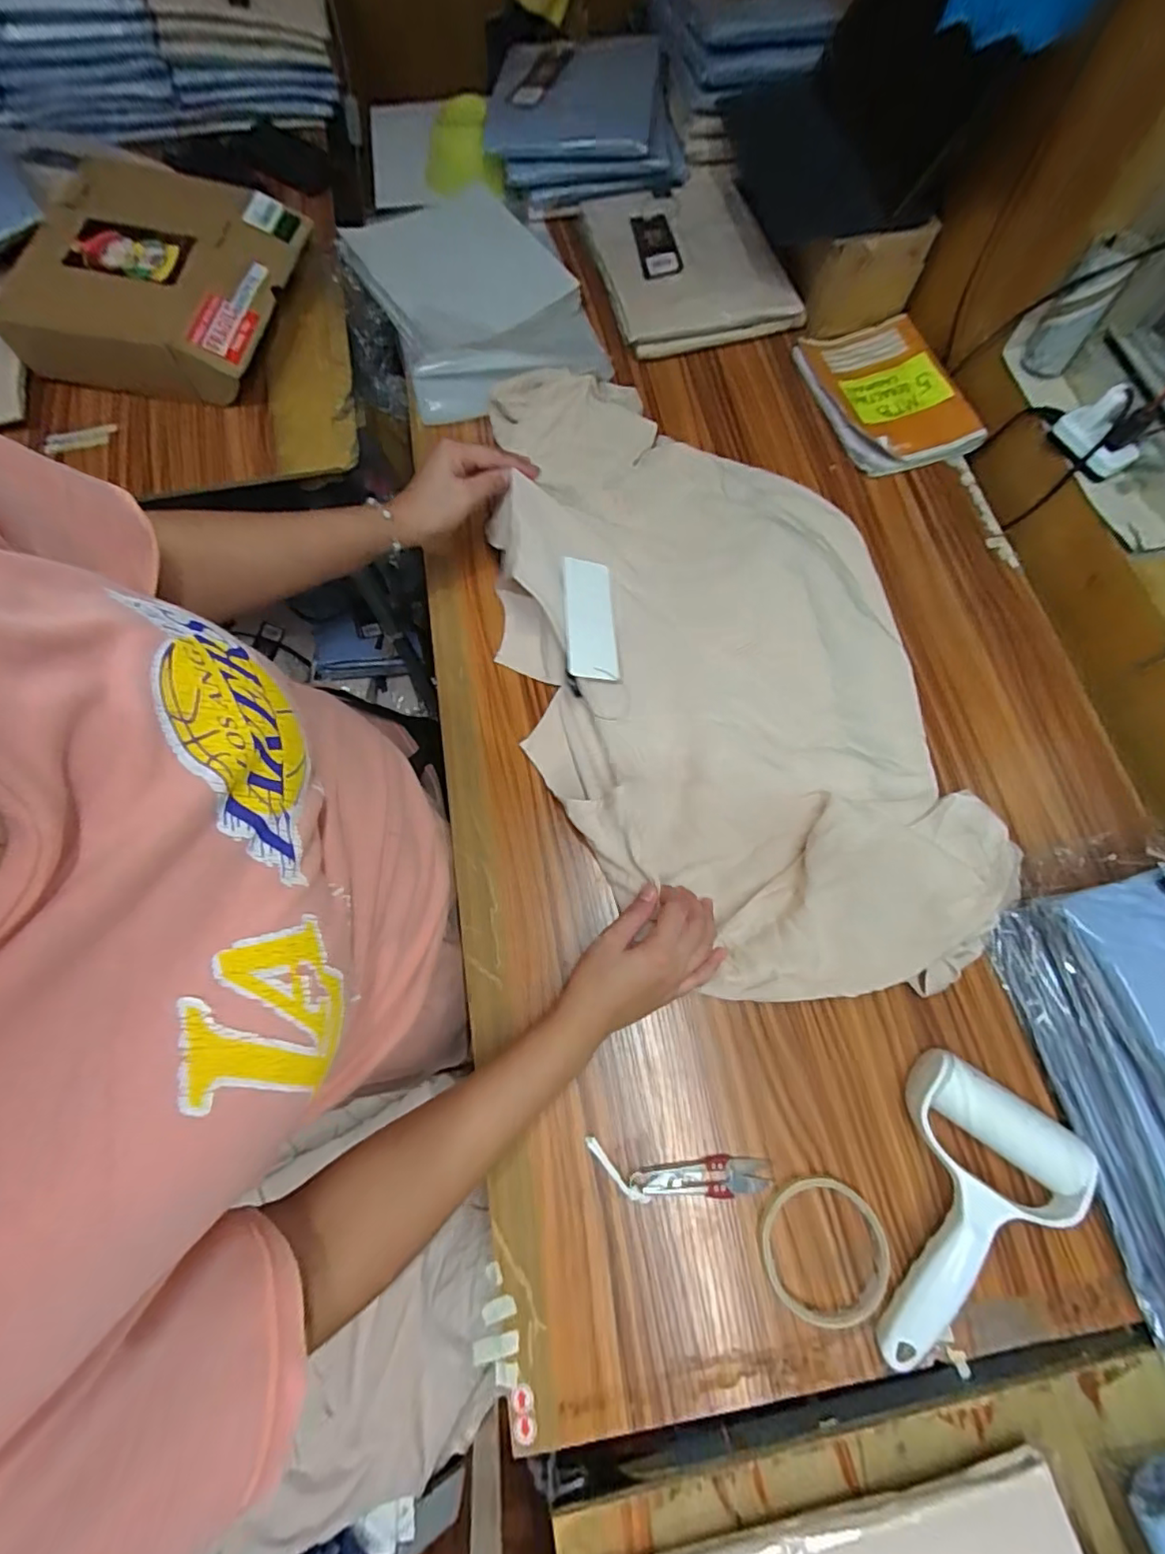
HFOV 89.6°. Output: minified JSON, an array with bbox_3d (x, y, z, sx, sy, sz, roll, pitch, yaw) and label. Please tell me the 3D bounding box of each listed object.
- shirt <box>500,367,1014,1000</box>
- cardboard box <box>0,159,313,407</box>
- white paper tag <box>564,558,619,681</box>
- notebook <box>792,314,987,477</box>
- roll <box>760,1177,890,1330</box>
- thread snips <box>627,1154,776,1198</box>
[{"bbox_3d":[0.114,-0.131,0.540,0.344,0.058,0.643,-16,71,-6],"label":"shirt"},{"bbox_3d":[-0.488,-0.582,0.691,0.288,0.086,0.287,12,71,4],"label":"cardboard box"},{"bbox_3d":[0.006,-0.145,0.539,0.045,0.010,0.117,-2,74,-6],"label":"white paper tag"},{"bbox_3d":[0.338,-0.438,0.666,0.145,0.031,0.207,-15,71,-5],"label":"notebook"},{"bbox_3d":[0.165,0.323,0.400,0.082,0.010,0.083,0,71,0],"label":"roll"},{"bbox_3d":[0.086,0.290,0.426,0.099,0.006,0.024,1,71,0],"label":"thread snips"}]

